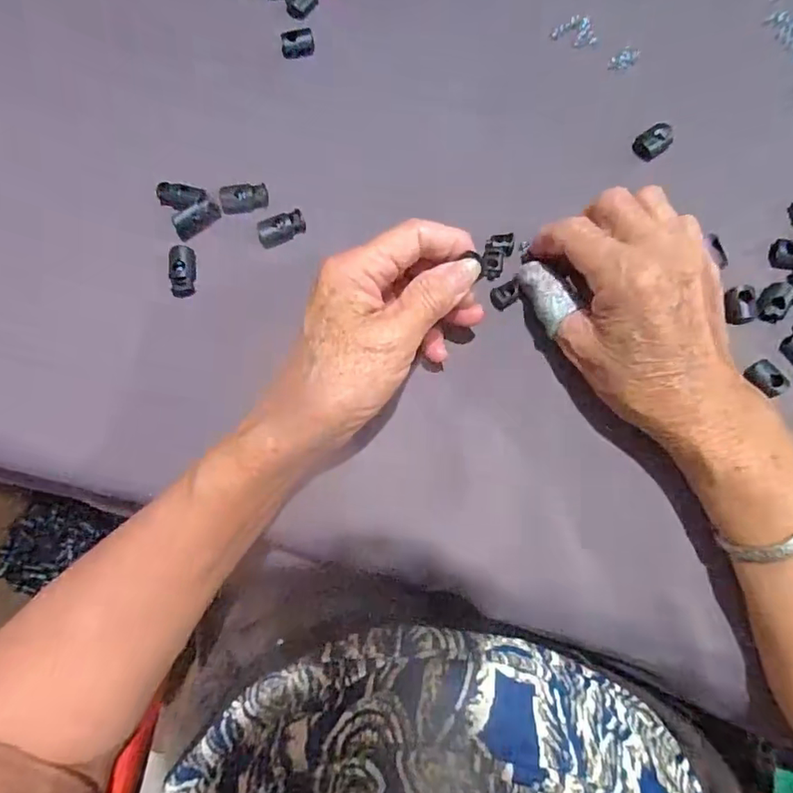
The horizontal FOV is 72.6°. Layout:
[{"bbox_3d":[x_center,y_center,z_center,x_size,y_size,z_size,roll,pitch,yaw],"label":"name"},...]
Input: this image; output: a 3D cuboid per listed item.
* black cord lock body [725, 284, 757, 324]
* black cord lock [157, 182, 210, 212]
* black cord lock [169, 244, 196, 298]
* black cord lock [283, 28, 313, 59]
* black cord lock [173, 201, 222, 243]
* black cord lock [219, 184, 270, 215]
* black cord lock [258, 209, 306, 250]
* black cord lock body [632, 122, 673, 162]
[{"bbox_3d":[0.196,-0.052,0.307,0.012,0.011,0.020,-2,79,1],"label":"black cord lock body"},{"bbox_3d":[-0.130,-0.121,0.327,0.028,0.010,0.013,7,79,3],"label":"black cord lock"},{"bbox_3d":[-0.127,-0.075,0.321,0.014,0.009,0.030,-1,79,1],"label":"black cord lock"},{"bbox_3d":[-0.062,-0.223,0.343,0.021,0.014,0.009,-11,79,-1],"label":"black cord lock"},{"bbox_3d":[-0.121,-0.107,0.323,0.029,0.012,0.013,-44,81,-7],"label":"black cord lock"},{"bbox_3d":[-0.092,-0.120,0.326,0.028,0.011,0.017,-3,79,1],"label":"black cord lock"},{"bbox_3d":[-0.069,-0.101,0.325,0.029,0.013,0.012,-27,80,-4],"label":"black cord lock"},{"bbox_3d":[0.157,-0.155,0.326,0.027,0.007,0.016,-38,81,-6],"label":"black cord lock body"}]

